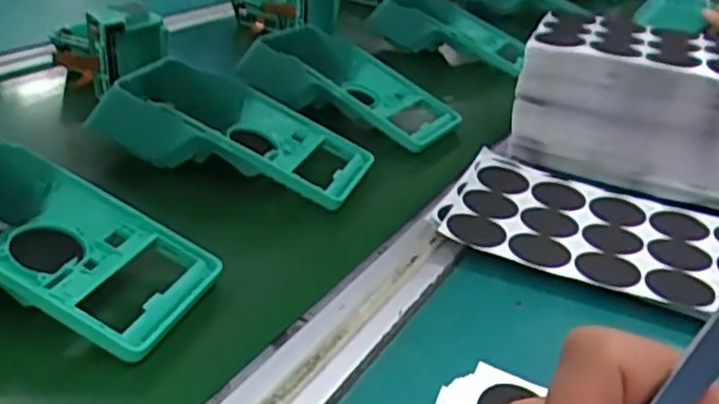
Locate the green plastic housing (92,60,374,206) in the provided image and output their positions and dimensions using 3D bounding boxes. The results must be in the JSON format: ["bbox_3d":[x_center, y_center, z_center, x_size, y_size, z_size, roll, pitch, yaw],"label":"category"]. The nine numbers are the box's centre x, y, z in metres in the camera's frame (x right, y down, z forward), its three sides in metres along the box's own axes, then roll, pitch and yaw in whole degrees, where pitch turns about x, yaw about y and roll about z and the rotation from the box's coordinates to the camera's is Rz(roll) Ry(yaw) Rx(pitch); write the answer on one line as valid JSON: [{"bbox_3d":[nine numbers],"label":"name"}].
[{"bbox_3d":[-0.084,-0.049,0.482,0.179,0.049,0.090,13,29,12],"label":"green plastic housing"}]

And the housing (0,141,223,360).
[{"bbox_3d":[-0.166,0.015,0.352,0.186,0.046,0.093,13,31,13],"label":"housing"}]

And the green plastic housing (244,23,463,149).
[{"bbox_3d":[-0.010,-0.095,0.582,0.160,0.059,0.099,23,32,29],"label":"green plastic housing"}]

